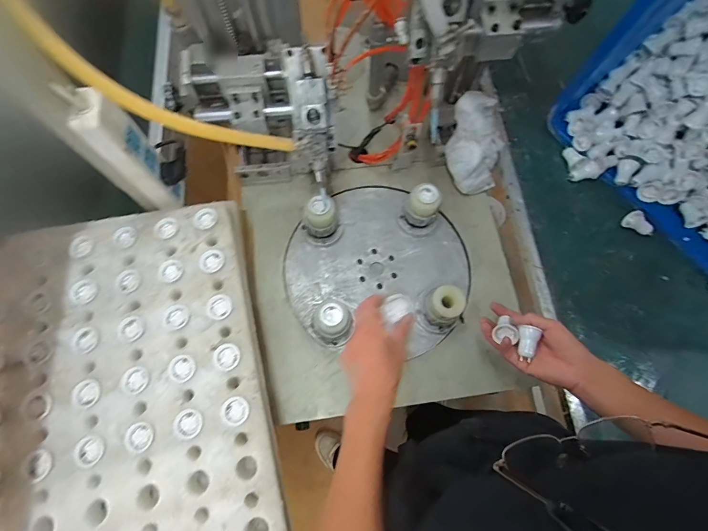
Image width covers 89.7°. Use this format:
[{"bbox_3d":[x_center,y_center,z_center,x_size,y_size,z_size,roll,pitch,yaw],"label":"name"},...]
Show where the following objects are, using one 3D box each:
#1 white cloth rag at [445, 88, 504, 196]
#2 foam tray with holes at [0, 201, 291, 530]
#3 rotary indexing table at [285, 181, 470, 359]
[{"bbox_3d":[0.232,-0.228,0.682,0.115,0.126,0.144,17,73,4],"label":"white cloth rag"},{"bbox_3d":[-0.303,0.193,0.467,0.367,0.029,0.552,-13,72,-7],"label":"foam tray with holes"},{"bbox_3d":[0.048,-0.005,0.627,0.325,0.099,0.318,1,71,-2],"label":"rotary indexing table"}]

